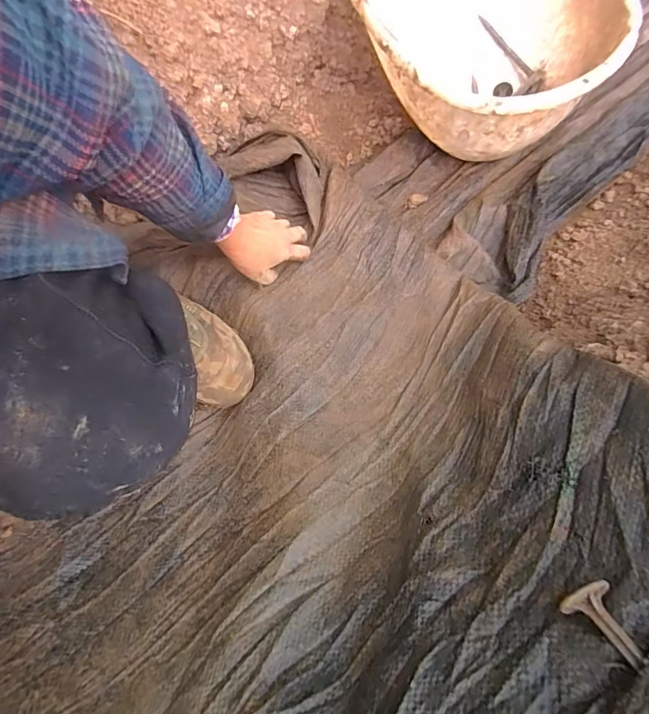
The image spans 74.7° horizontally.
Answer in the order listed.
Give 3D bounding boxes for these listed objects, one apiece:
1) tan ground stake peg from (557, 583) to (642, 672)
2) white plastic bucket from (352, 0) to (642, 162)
[{"bbox_3d":[0.167,0.157,0.251,0.029,0.010,0.042,-33,52,-9],"label":"tan ground stake peg"},{"bbox_3d":[0.240,-0.508,0.642,0.416,0.149,0.401,0,73,1],"label":"white plastic bucket"}]

